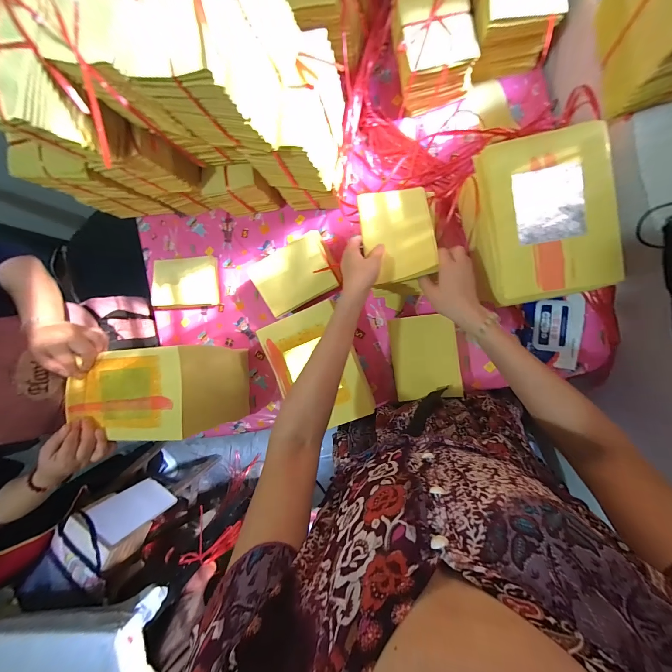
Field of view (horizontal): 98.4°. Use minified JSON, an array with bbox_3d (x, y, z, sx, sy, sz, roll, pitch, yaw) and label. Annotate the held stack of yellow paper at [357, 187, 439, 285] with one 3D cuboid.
[{"bbox_3d":[0.106,-0.176,0.498,0.118,0.015,0.162,-8,81,8],"label":"held stack of yellow paper"}]

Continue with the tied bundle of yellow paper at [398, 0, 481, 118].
[{"bbox_3d":[0.188,-0.562,0.569,0.138,0.105,0.175,-9,88,10],"label":"tied bundle of yellow paper"}]

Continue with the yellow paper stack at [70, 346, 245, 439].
[{"bbox_3d":[-0.350,0.111,0.624,0.238,0.223,0.166,-4,89,10],"label":"yellow paper stack"}]

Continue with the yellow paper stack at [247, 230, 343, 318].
[{"bbox_3d":[-0.085,-0.126,0.610,0.166,0.025,0.121,-27,112,8],"label":"yellow paper stack"}]

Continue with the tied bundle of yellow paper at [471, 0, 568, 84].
[{"bbox_3d":[0.328,-0.608,0.547,0.143,0.134,0.182,-2,89,10],"label":"tied bundle of yellow paper"}]

